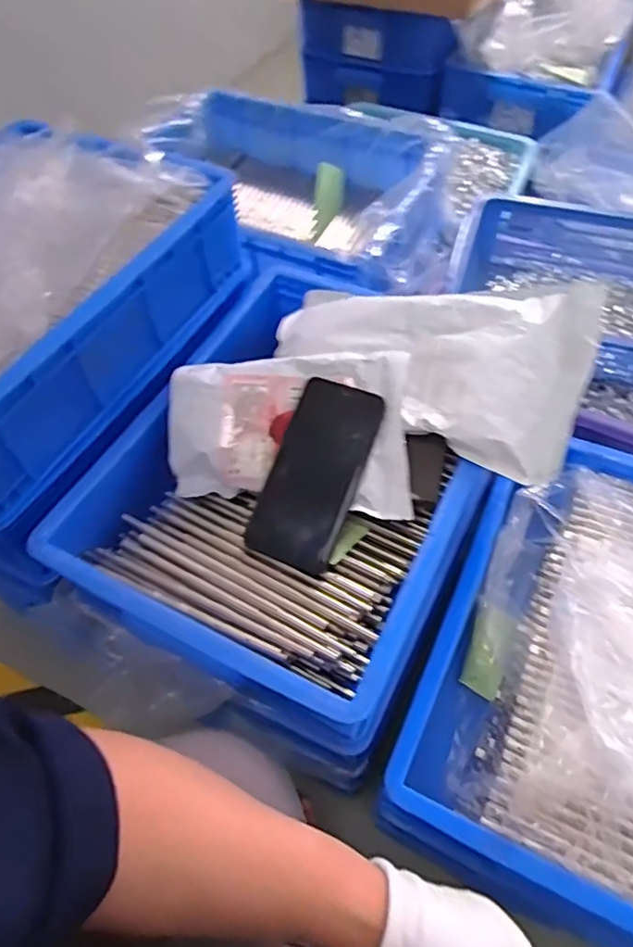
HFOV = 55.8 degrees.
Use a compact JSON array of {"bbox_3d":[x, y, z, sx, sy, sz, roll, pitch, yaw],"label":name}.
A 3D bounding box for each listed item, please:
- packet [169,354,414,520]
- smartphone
[{"bbox_3d":[-0.024,-0.035,0.528,0.208,0.030,0.144,-1,76,5],"label":"packet"},{"bbox_3d":[0.000,-0.001,0.514,0.074,0.005,0.161,20,80,9],"label":"smartphone"}]

